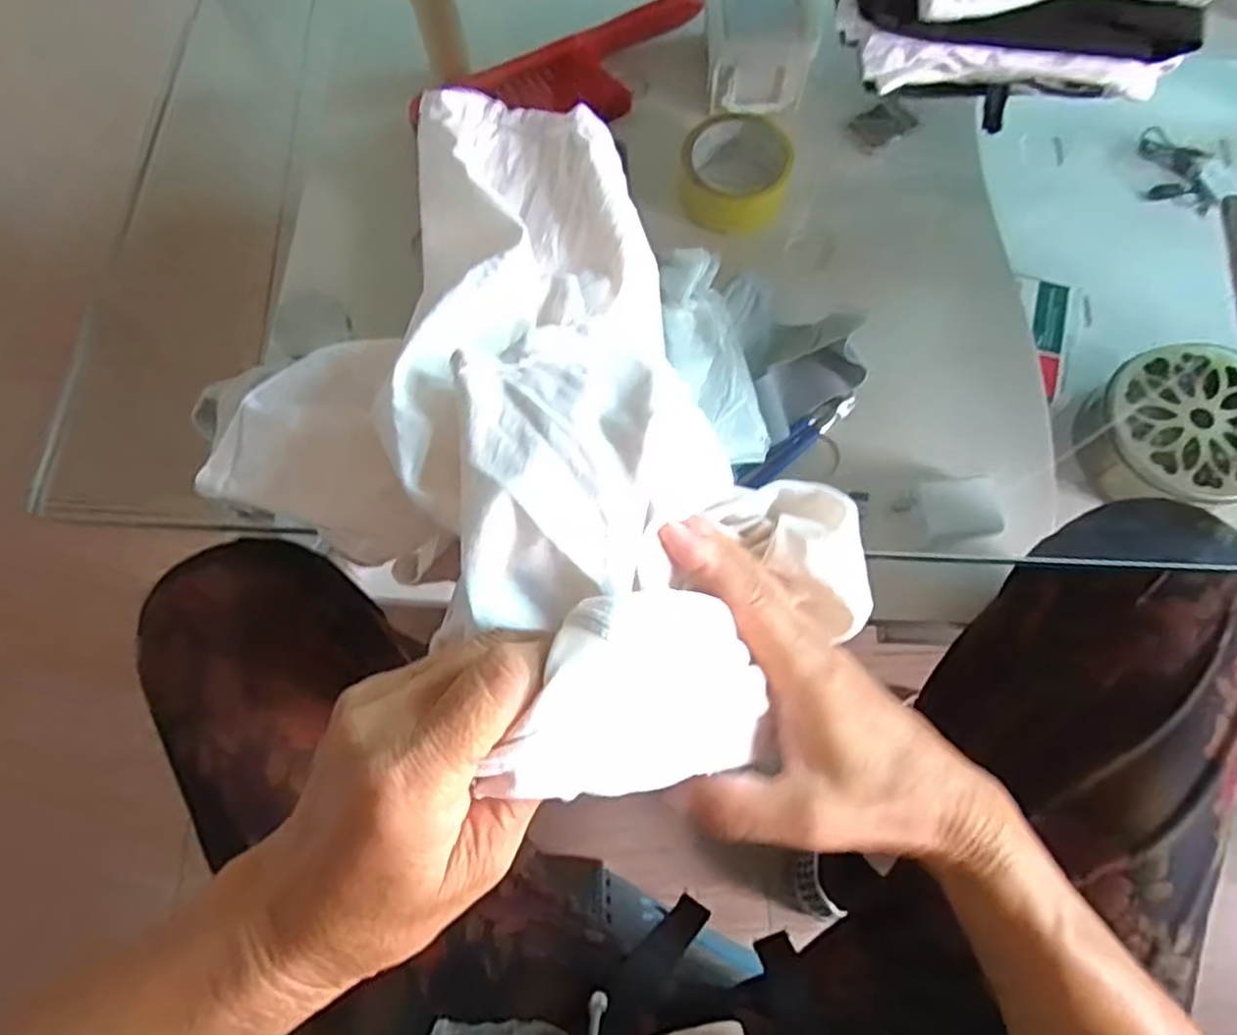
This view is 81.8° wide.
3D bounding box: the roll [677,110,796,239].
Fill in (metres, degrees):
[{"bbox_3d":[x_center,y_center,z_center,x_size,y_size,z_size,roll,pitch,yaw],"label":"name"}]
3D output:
[{"bbox_3d":[0.105,-0.308,0.641,0.096,0.046,0.094,0,71,1],"label":"roll"}]

